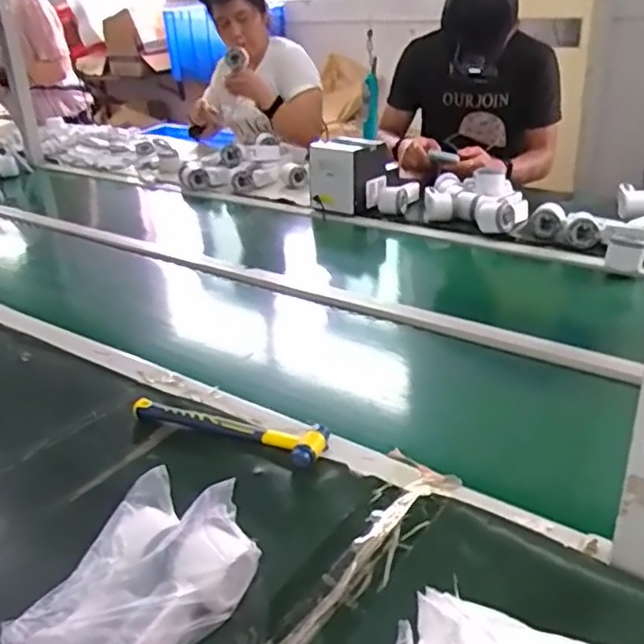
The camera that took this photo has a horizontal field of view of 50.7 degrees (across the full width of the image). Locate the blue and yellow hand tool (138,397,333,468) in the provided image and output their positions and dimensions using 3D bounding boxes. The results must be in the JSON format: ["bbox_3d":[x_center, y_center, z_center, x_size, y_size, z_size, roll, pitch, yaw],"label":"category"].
[{"bbox_3d":[-0.109,0.118,0.784,0.242,0.023,0.052,10,30,25],"label":"blue and yellow hand tool"}]

